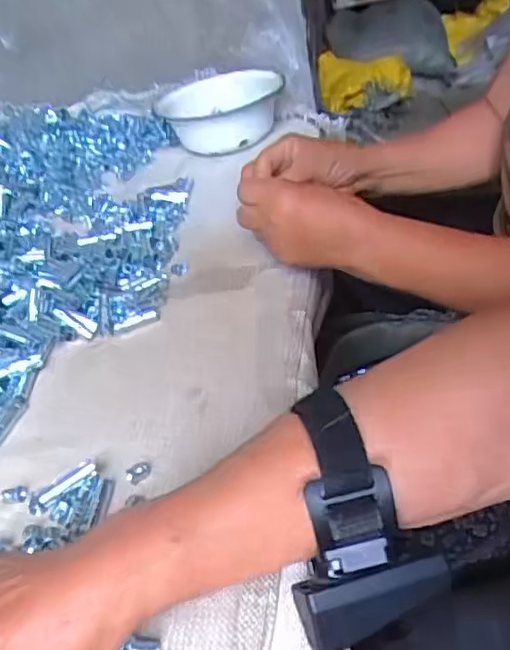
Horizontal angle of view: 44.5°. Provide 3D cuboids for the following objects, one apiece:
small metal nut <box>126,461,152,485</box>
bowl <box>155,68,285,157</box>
[{"bbox_3d":[-0.077,0.096,0.410,0.017,0.010,0.010,-33,41,-24],"label":"small metal nut"},{"bbox_3d":[-0.045,-0.294,0.855,0.155,0.071,0.186,-19,37,-8],"label":"bowl"}]

